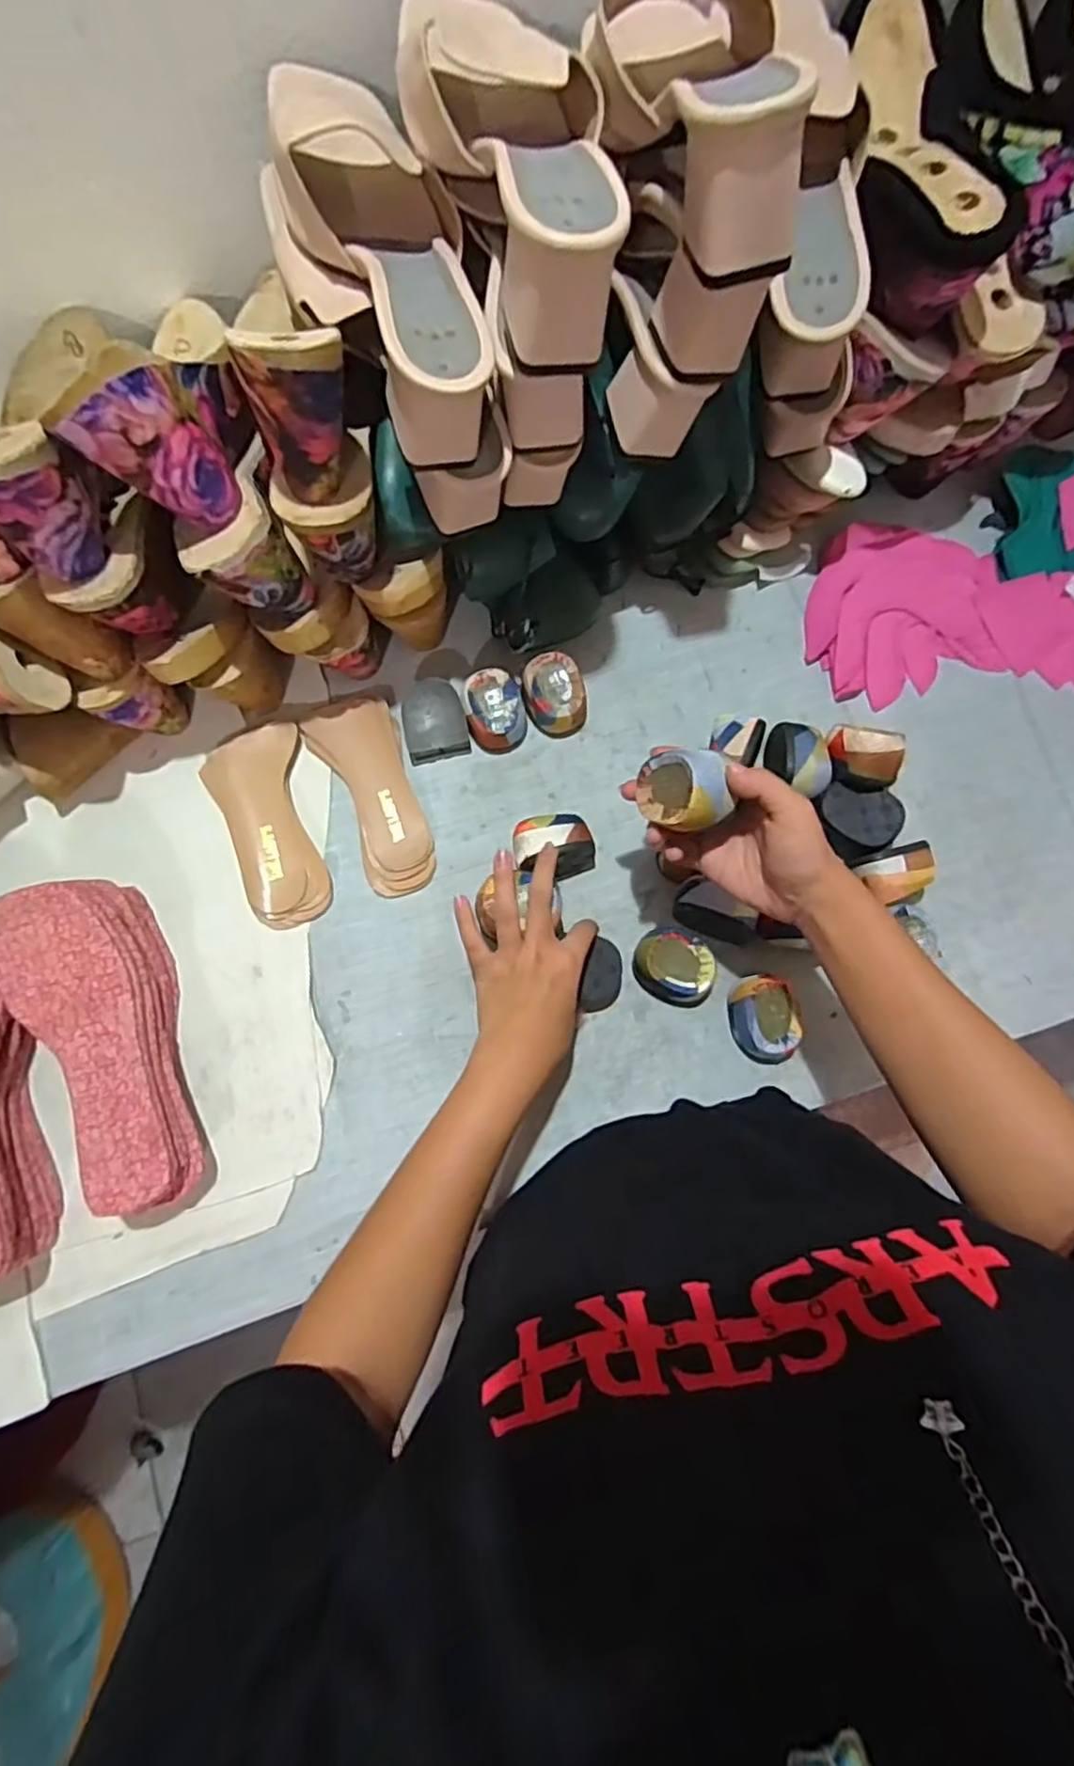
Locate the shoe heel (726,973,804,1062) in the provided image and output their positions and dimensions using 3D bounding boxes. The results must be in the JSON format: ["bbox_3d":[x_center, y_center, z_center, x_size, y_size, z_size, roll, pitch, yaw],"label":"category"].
[{"bbox_3d":[0.174,0.103,0.544,0.045,0.035,0.063,-2,78,1],"label":"shoe heel"}]

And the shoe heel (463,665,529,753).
[{"bbox_3d":[-0.035,-0.145,0.603,0.049,0.041,0.060,-14,78,-2],"label":"shoe heel"}]

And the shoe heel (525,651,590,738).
[{"bbox_3d":[0.016,-0.158,0.606,0.050,0.040,0.063,-9,78,-1],"label":"shoe heel"}]

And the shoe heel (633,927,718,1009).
[{"bbox_3d":[0.108,0.064,0.553,0.067,0.040,0.055,19,79,5],"label":"shoe heel"}]

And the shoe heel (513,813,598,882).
[{"bbox_3d":[0.013,-0.030,0.564,0.061,0.052,0.045,-14,78,-2],"label":"shoe heel"}]

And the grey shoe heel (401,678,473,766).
[{"bbox_3d":[-0.089,-0.144,0.606,0.052,0.023,0.073,-14,78,-2],"label":"grey shoe heel"}]

